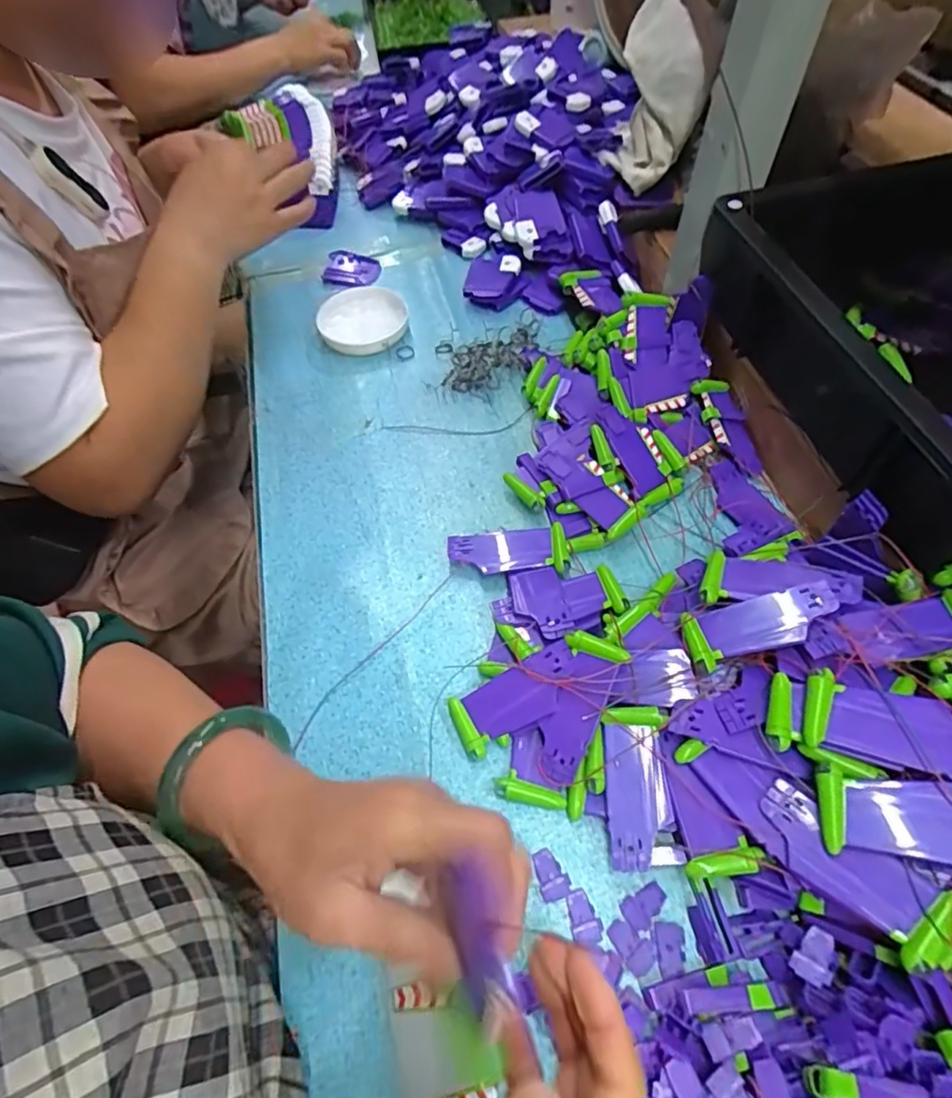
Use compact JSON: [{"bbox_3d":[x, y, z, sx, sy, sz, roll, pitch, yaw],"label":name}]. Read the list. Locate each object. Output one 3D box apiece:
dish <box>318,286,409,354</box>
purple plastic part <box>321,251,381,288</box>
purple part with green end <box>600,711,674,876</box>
[{"bbox_3d":[-0.116,-0.243,0.613,0.089,0.017,0.102,-3,57,1],"label":"dish"},{"bbox_3d":[-0.143,-0.322,0.670,0.063,0.010,0.059,-1,57,2],"label":"purple plastic part"},{"bbox_3d":[0.096,0.141,0.348,0.036,0.006,0.088,-4,67,12],"label":"purple part with green end"}]

